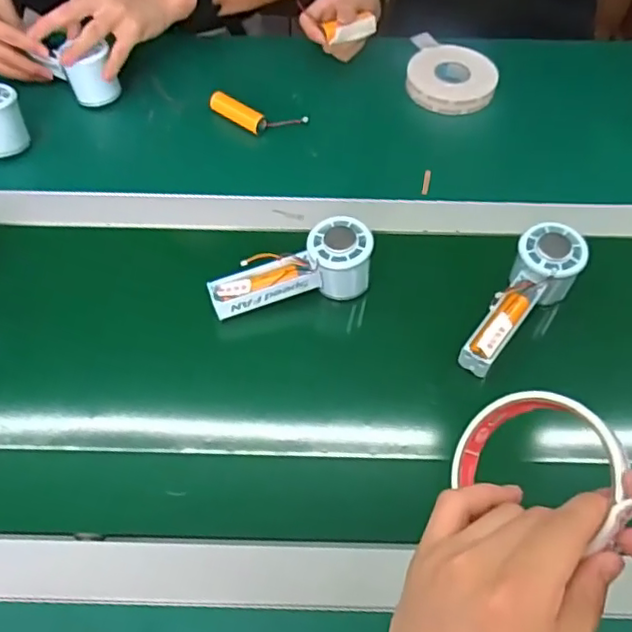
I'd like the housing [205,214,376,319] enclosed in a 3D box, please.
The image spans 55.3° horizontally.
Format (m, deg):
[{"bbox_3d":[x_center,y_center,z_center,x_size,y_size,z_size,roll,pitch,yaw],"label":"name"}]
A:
[{"bbox_3d":[-0.024,-0.041,0.557,0.151,0.059,0.055,-15,62,-4],"label":"housing"}]

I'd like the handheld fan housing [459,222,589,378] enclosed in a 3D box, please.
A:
[{"bbox_3d":[0.186,-0.010,0.535,0.056,0.056,0.151,27,67,17],"label":"handheld fan housing"}]

